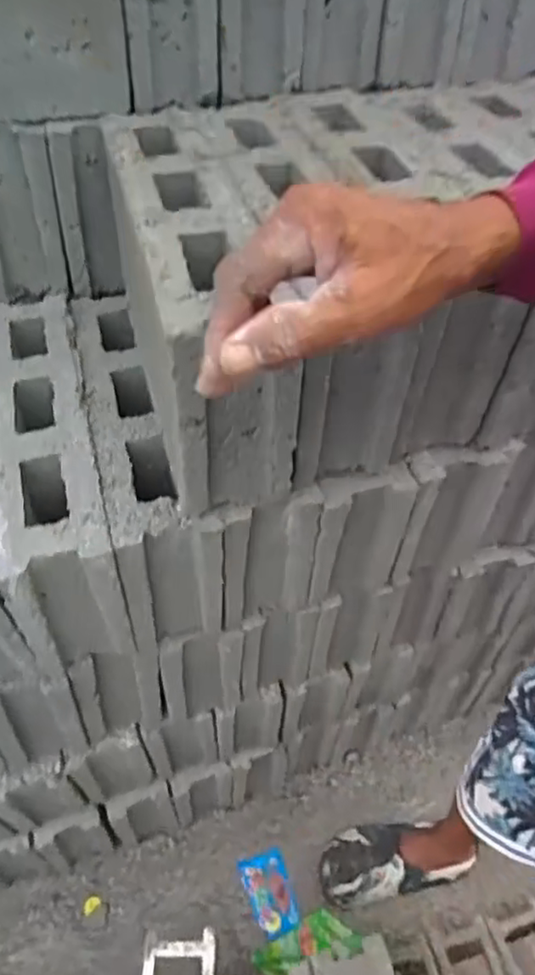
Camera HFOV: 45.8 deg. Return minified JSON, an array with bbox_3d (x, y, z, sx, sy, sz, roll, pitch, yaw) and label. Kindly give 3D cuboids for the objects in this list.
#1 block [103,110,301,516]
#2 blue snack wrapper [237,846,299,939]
[{"bbox_3d":[-0.073,-0.183,0.599,0.094,0.203,0.385,-11,49,-12],"label":"block"},{"bbox_3d":[0.003,0.663,1.038,0.073,0.015,0.121,-12,49,-13],"label":"blue snack wrapper"}]

